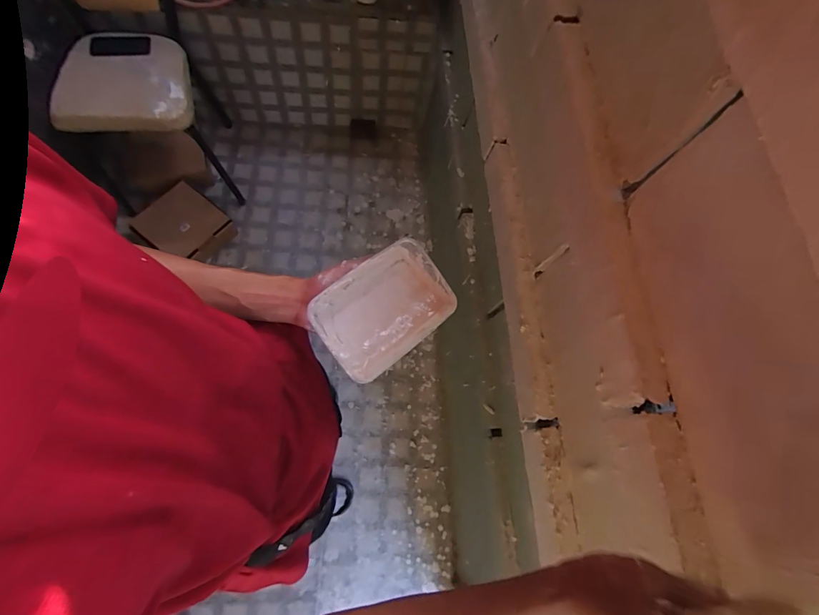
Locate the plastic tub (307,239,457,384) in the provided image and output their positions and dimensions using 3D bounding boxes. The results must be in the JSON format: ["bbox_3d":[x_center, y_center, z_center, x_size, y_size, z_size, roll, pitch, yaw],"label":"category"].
[{"bbox_3d":[-0.035,0.001,0.502,0.172,0.055,0.121,-42,104,-21],"label":"plastic tub"}]

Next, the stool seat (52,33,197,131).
[{"bbox_3d":[-0.844,-0.669,1.193,0.336,0.074,0.305,-7,76,-20],"label":"stool seat"}]

